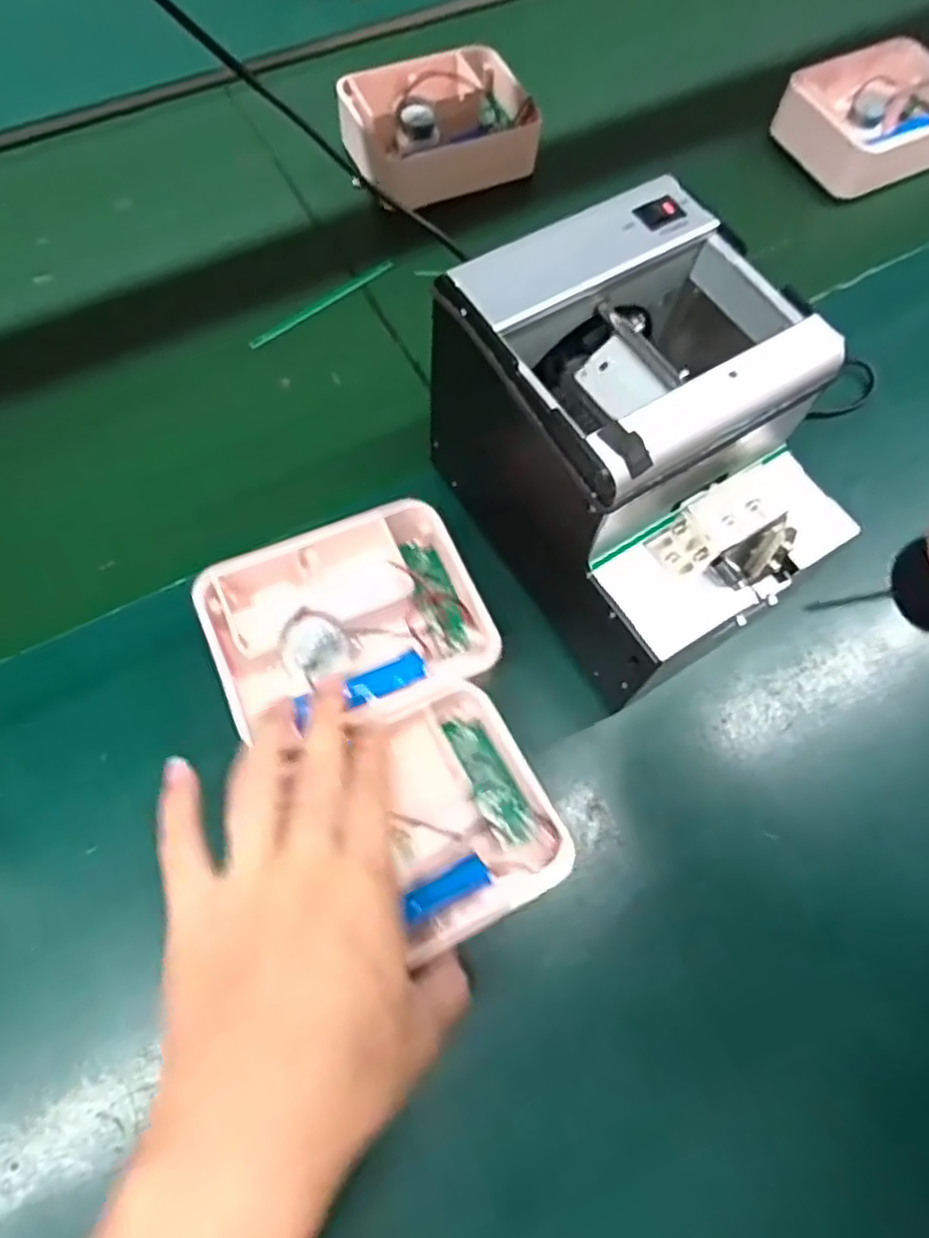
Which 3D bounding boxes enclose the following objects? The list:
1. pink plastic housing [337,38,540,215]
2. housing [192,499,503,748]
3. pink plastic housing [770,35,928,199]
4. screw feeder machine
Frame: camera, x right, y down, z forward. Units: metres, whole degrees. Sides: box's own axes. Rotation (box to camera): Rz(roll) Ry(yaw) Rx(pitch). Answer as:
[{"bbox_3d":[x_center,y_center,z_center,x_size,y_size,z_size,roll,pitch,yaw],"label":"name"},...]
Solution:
[{"bbox_3d":[-0.019,-0.363,0.548,0.132,0.050,0.094,-25,70,-12],"label":"pink plastic housing"},{"bbox_3d":[-0.057,0.003,0.369,0.130,0.028,0.104,-21,70,-10],"label":"housing"},{"bbox_3d":[0.311,-0.384,0.563,0.139,0.040,0.109,-31,72,-14],"label":"pink plastic housing"},{"bbox_3d":[0.086,-0.077,0.358,0.132,0.140,0.182,-31,72,-14],"label":"screw feeder machine"}]

